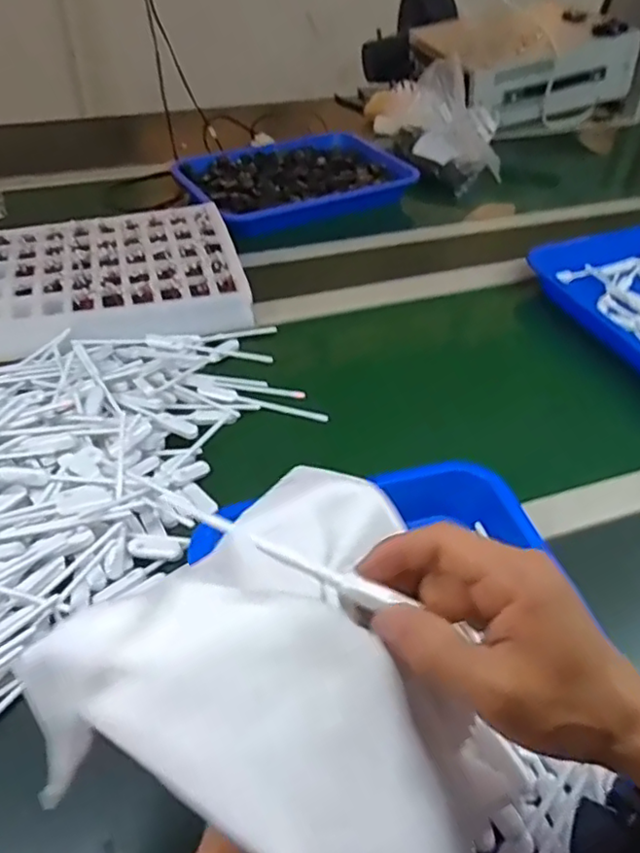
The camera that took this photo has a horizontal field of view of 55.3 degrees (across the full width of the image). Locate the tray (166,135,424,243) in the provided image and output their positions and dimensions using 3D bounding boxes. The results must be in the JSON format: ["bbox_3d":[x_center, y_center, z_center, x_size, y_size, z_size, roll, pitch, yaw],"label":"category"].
[{"bbox_3d":[-0.041,-0.422,1.021,0.359,0.040,0.283,-22,49,-23],"label":"tray"}]

